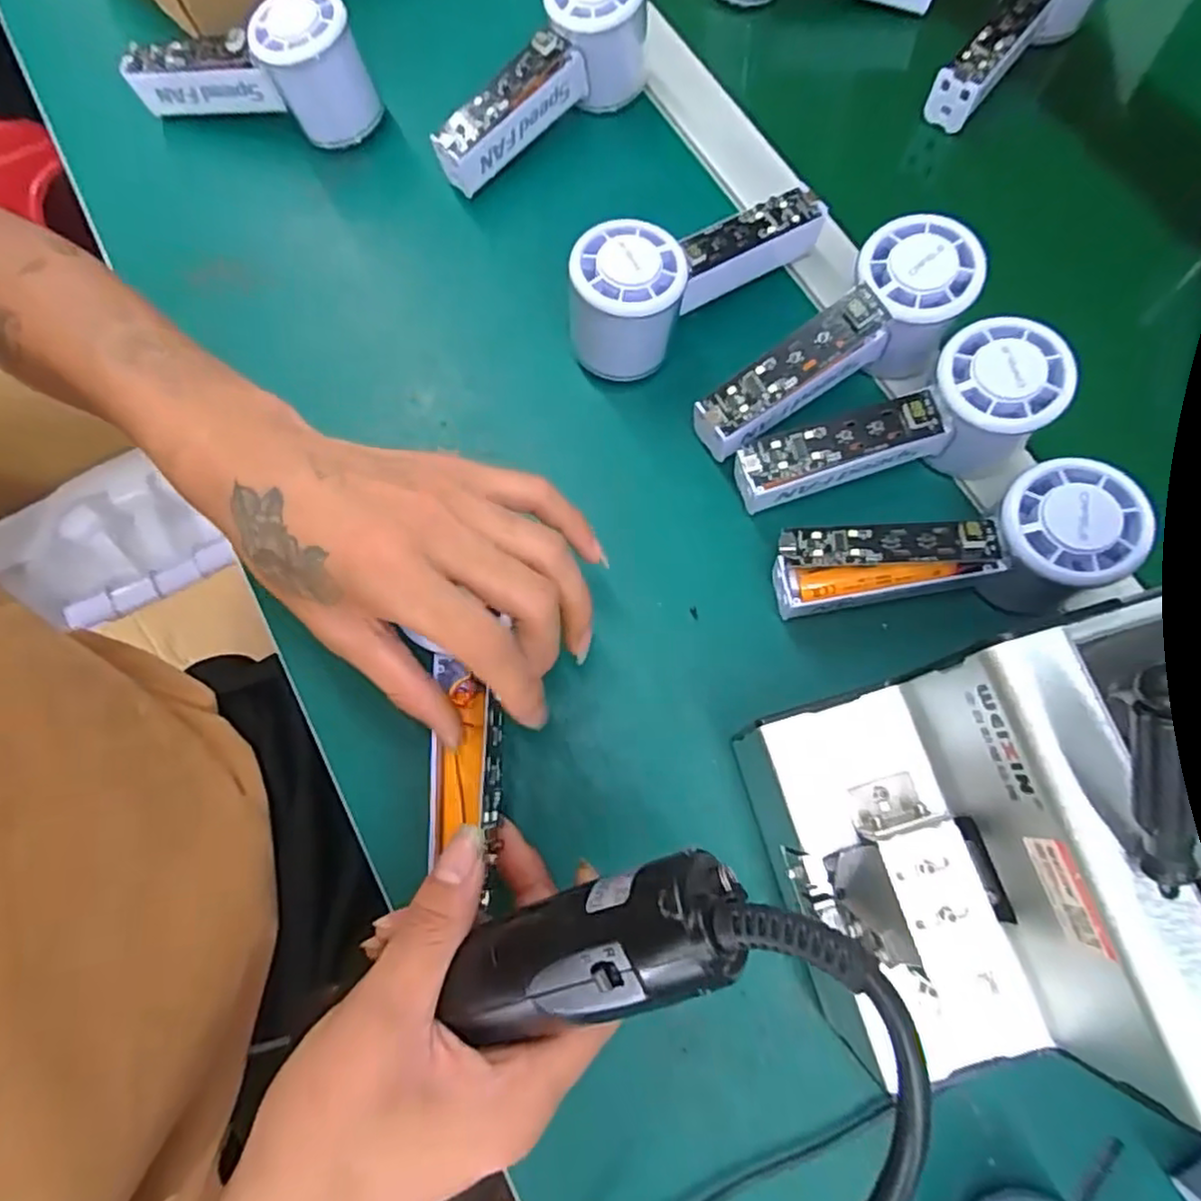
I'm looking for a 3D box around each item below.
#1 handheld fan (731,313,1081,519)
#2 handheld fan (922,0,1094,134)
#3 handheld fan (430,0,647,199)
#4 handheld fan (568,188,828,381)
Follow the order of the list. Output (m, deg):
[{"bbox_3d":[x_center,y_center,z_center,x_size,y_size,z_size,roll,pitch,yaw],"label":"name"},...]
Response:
[{"bbox_3d":[0.141,-0.078,0.332,0.149,0.064,0.058,-20,75,-4],"label":"handheld fan"},{"bbox_3d":[0.257,-0.355,0.417,0.057,0.062,0.151,34,78,10],"label":"handheld fan"},{"bbox_3d":[-0.036,-0.309,0.407,0.154,0.073,0.051,-36,77,-8],"label":"handheld fan"},{"bbox_3d":[0.047,-0.178,0.363,0.153,0.066,0.057,-41,78,-9],"label":"handheld fan"}]

